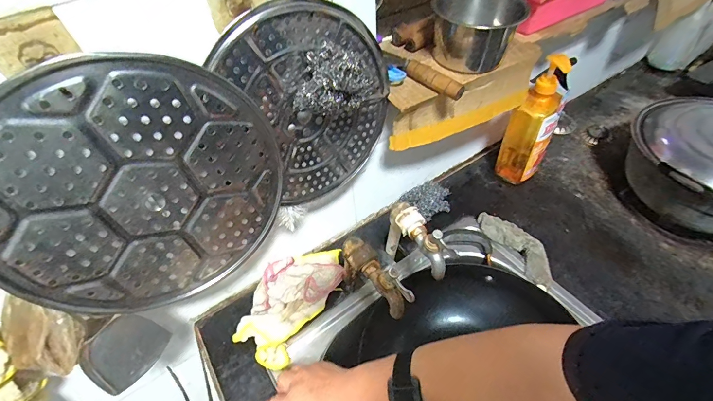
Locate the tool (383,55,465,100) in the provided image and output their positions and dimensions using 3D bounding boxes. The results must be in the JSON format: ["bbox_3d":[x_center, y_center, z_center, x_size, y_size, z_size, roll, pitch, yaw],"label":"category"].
[{"bbox_3d":[0.094,-0.189,0.512,0.021,0.025,0.176,-35,56,-23],"label":"tool"}]

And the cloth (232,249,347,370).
[{"bbox_3d":[-0.106,0.148,0.601,0.122,0.040,0.198,23,55,21],"label":"cloth"}]

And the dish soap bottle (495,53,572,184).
[{"bbox_3d":[0.346,-0.146,0.682,0.081,0.256,0.080,26,56,23],"label":"dish soap bottle"}]

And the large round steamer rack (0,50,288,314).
[{"bbox_3d":[-0.224,-0.001,0.389,0.289,0.294,0.011,-41,45,-10],"label":"large round steamer rack"}]

